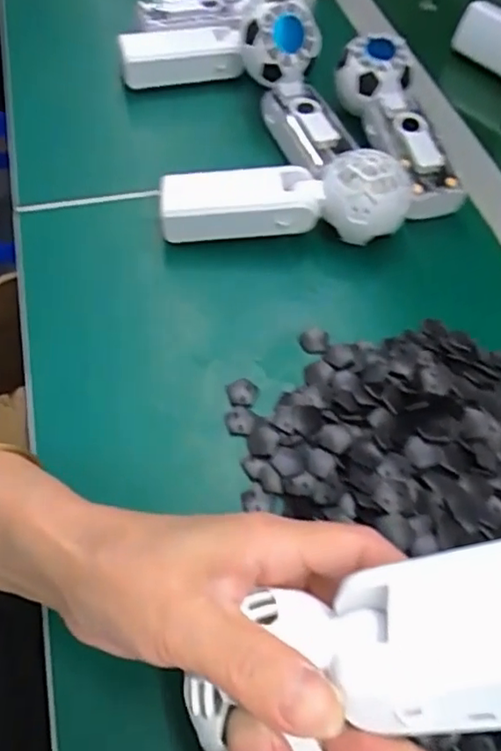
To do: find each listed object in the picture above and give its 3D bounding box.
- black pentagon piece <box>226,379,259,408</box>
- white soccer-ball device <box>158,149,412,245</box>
[{"bbox_3d":[-0.004,0.010,0.351,0.019,0.004,0.018,-22,61,-18],"label":"black pentagon piece"},{"bbox_3d":[0.024,-0.121,0.407,0.171,0.052,0.047,2,57,-1],"label":"white soccer-ball device"}]

